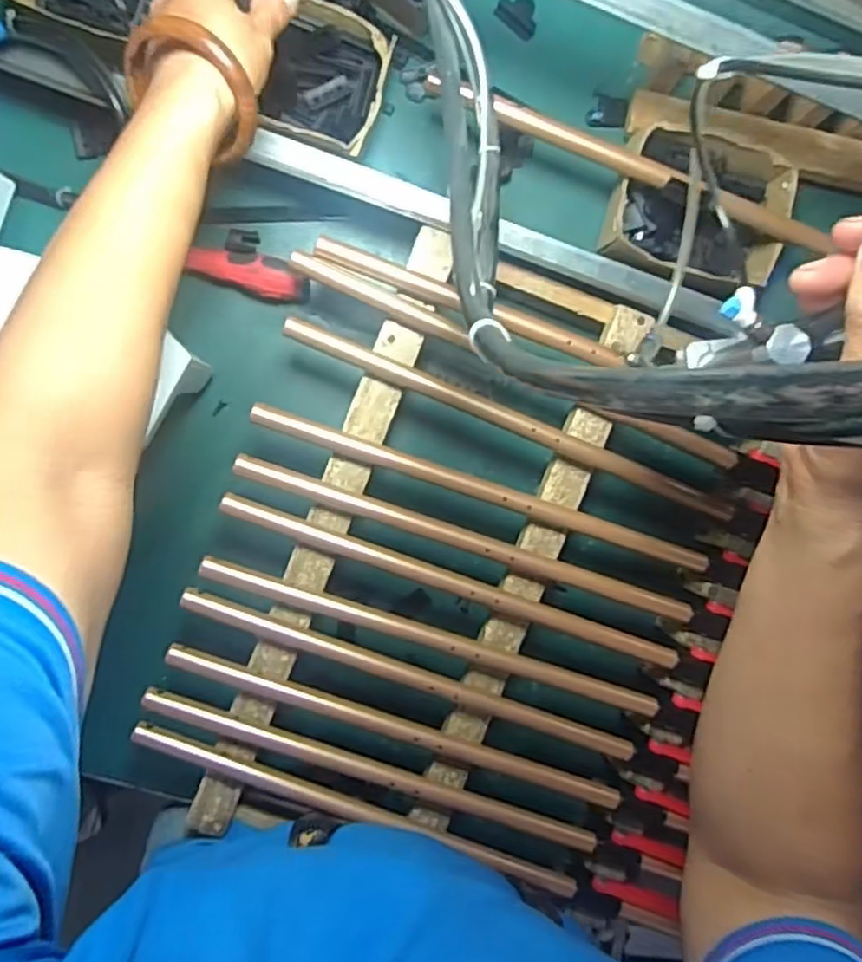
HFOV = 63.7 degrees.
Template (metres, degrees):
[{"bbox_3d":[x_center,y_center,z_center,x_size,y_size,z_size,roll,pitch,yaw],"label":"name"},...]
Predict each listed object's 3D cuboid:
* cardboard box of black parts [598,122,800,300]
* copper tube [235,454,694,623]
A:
[{"bbox_3d":[0.215,-0.217,0.569,0.140,0.050,0.113,13,94,-7],"label":"cardboard box of black parts"},{"bbox_3d":[0.030,0.047,0.539,0.365,0.019,0.018,19,93,-7],"label":"copper tube"}]

